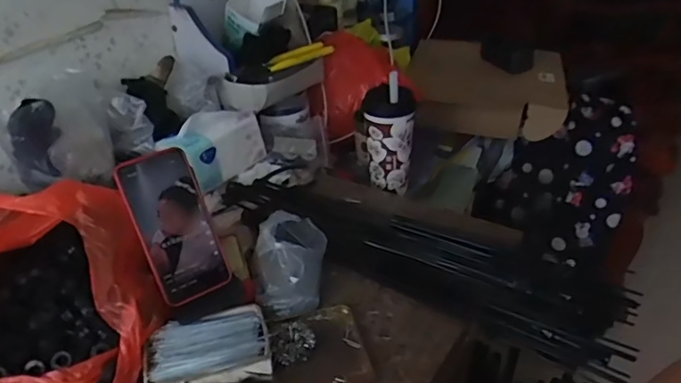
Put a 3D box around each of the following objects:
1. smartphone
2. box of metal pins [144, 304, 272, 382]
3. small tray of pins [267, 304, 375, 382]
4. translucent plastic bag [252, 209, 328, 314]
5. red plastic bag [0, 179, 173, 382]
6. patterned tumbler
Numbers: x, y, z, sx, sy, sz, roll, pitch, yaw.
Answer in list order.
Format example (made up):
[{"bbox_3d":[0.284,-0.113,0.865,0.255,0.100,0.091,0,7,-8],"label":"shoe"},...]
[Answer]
[{"bbox_3d":[-0.179,0.037,0.586,0.077,0.160,0.010,-24,8,-28],"label":"smartphone"},{"bbox_3d":[-0.140,0.170,0.572,0.125,0.031,0.083,-13,35,-14],"label":"box of metal pins"},{"bbox_3d":[-0.026,0.172,0.588,0.099,0.015,0.121,-11,34,-11],"label":"small tray of pins"},{"bbox_3d":[-0.063,0.084,0.668,0.089,0.077,0.122,-1,33,3],"label":"translucent plastic bag"},{"bbox_3d":[-0.294,0.104,0.542,0.205,0.134,0.233,-10,34,-11],"label":"red plastic bag"},{"bbox_3d":[0.080,-0.102,0.905,0.086,0.188,0.097,2,34,8],"label":"patterned tumbler"}]

